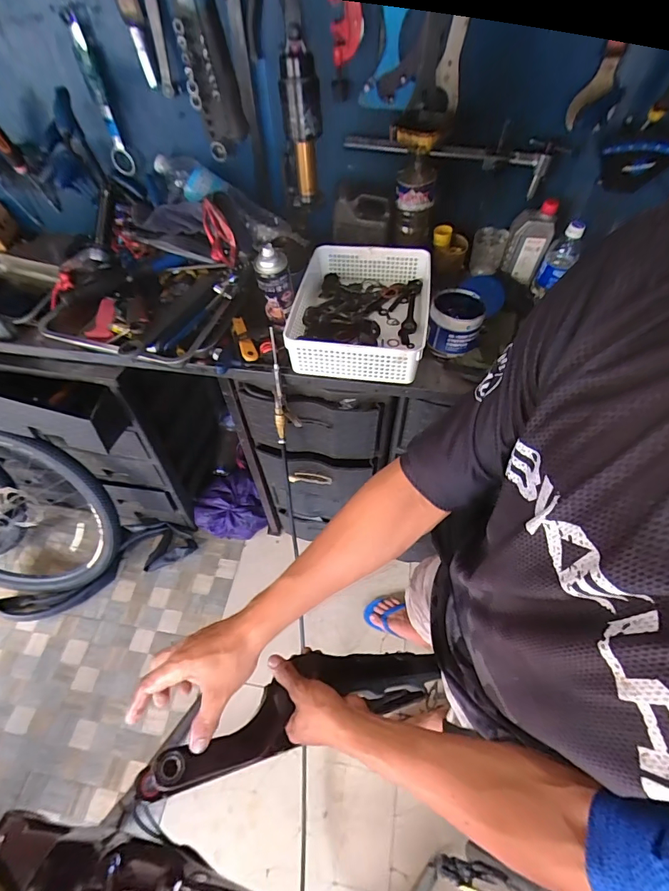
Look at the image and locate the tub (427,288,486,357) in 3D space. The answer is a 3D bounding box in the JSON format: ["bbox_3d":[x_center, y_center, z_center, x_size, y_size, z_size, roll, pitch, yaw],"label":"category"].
[{"bbox_3d":[0.236,-0.244,0.814,0.094,0.091,0.103,0,56,1],"label":"tub"}]

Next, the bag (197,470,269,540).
[{"bbox_3d":[-0.385,0.227,1.531,0.229,0.130,0.240,-17,57,-10],"label":"bag"}]

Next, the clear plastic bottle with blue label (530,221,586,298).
[{"bbox_3d":[0.472,-0.391,0.882,0.045,0.156,0.059,-35,62,-21],"label":"clear plastic bottle with blue label"}]

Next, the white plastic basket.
[{"bbox_3d":[0.054,-0.273,0.826,0.252,0.097,0.329,7,56,6],"label":"white plastic basket"}]

